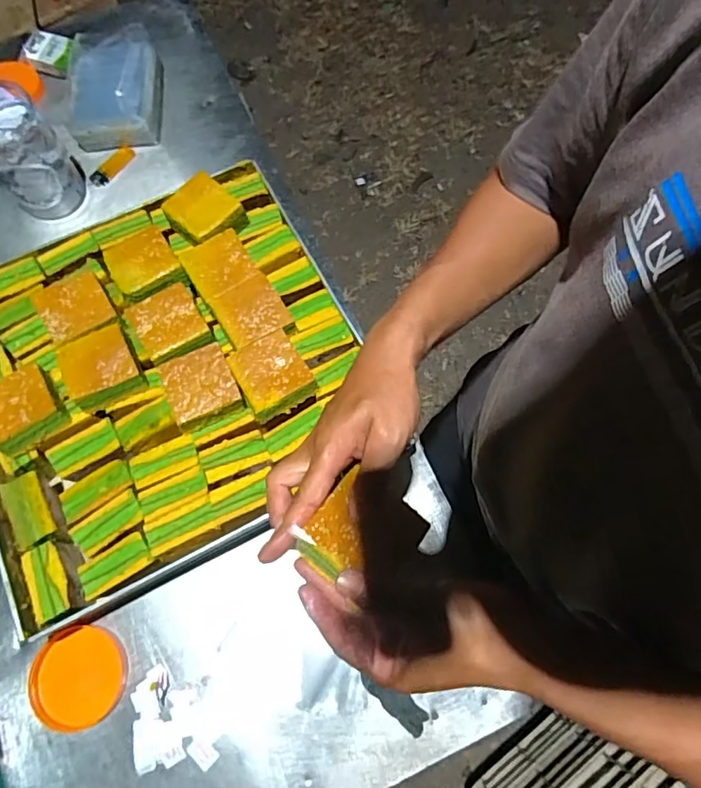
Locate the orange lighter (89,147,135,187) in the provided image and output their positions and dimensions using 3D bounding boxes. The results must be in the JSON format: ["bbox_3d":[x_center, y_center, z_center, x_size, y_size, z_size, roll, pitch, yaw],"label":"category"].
[{"bbox_3d":[-0.360,-0.345,0.791,0.029,0.011,0.080,32,73,9],"label":"orange lighter"}]

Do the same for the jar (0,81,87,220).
[{"bbox_3d":[-0.443,-0.325,0.716,0.100,0.151,0.093,-1,70,3],"label":"jar"}]

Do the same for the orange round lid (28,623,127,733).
[{"bbox_3d":[-0.292,0.302,0.560,0.096,0.008,0.098,-10,70,0],"label":"orange round lid"}]

